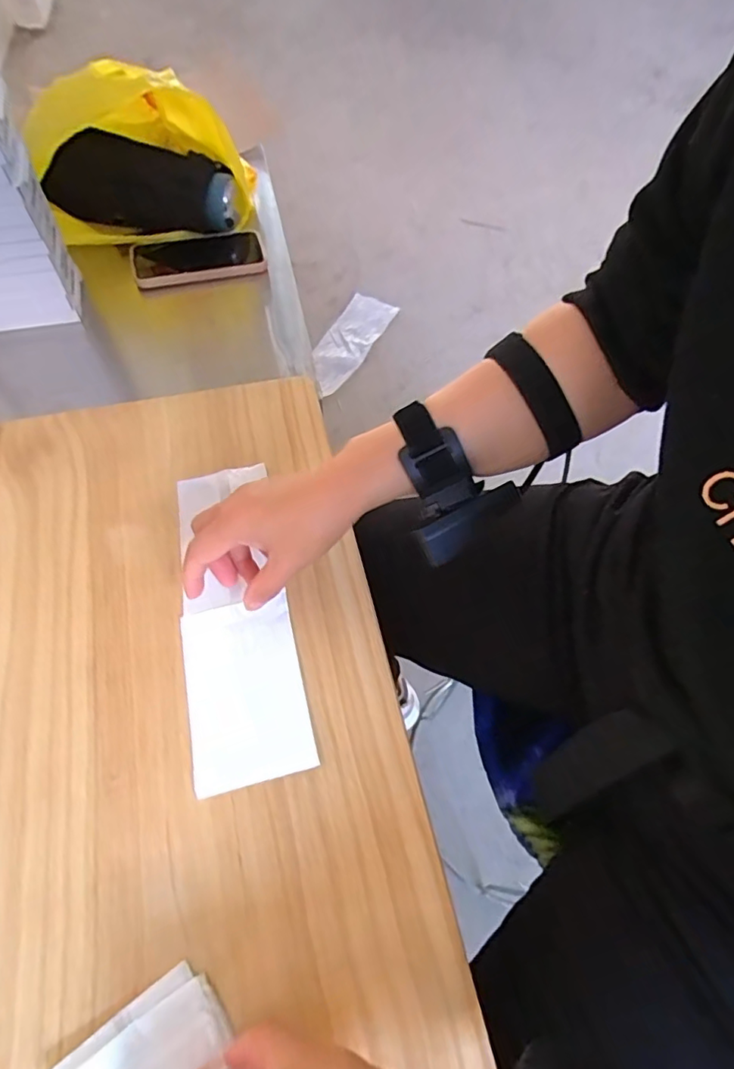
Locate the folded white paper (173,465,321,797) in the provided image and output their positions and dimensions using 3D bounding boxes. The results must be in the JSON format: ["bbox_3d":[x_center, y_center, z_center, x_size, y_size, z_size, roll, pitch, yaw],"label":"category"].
[{"bbox_3d":[-0.102,0.054,0.407,0.081,0.010,0.250,-14,61,-9],"label":"folded white paper"}]

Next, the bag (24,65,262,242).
[{"bbox_3d":[-0.278,-0.488,0.670,0.268,0.163,0.156,-16,61,-10],"label":"bag"}]

